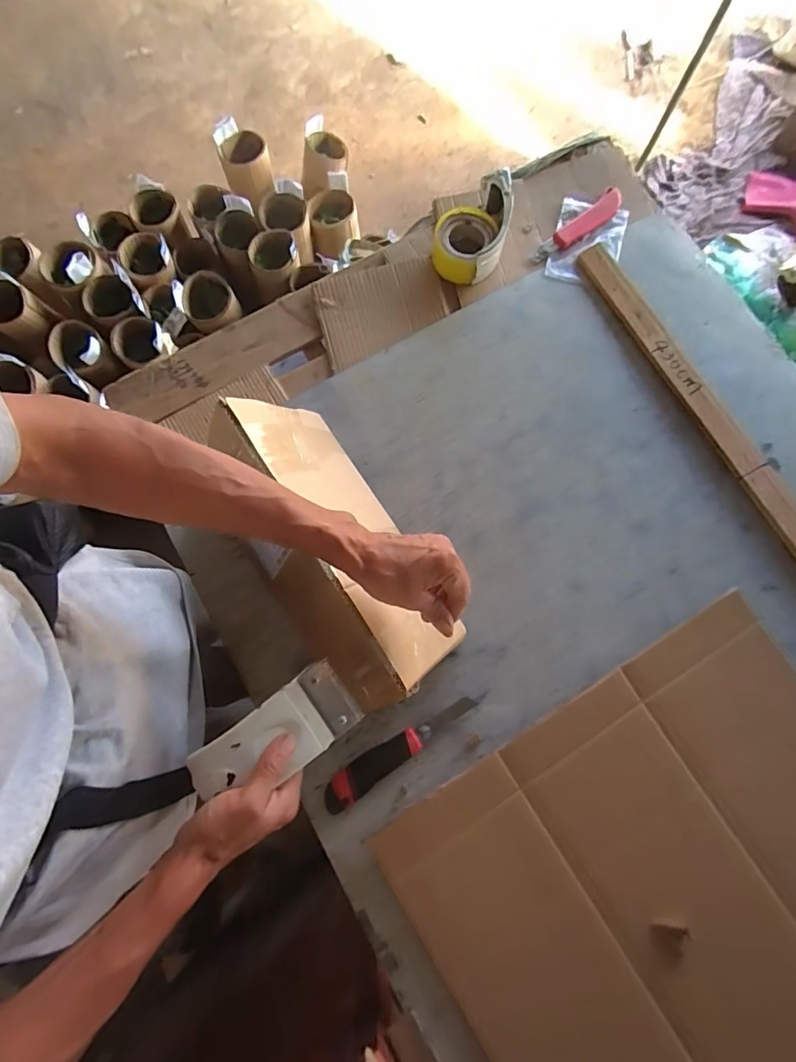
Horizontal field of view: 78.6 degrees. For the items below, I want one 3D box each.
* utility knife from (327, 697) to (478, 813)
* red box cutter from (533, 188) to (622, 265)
[{"bbox_3d":[-0.027,0.303,0.626,0.156,0.019,0.039,-33,81,-7],"label":"utility knife"},{"bbox_3d":[0.295,-0.493,0.790,0.189,0.012,0.036,-41,82,-8],"label":"red box cutter"}]

